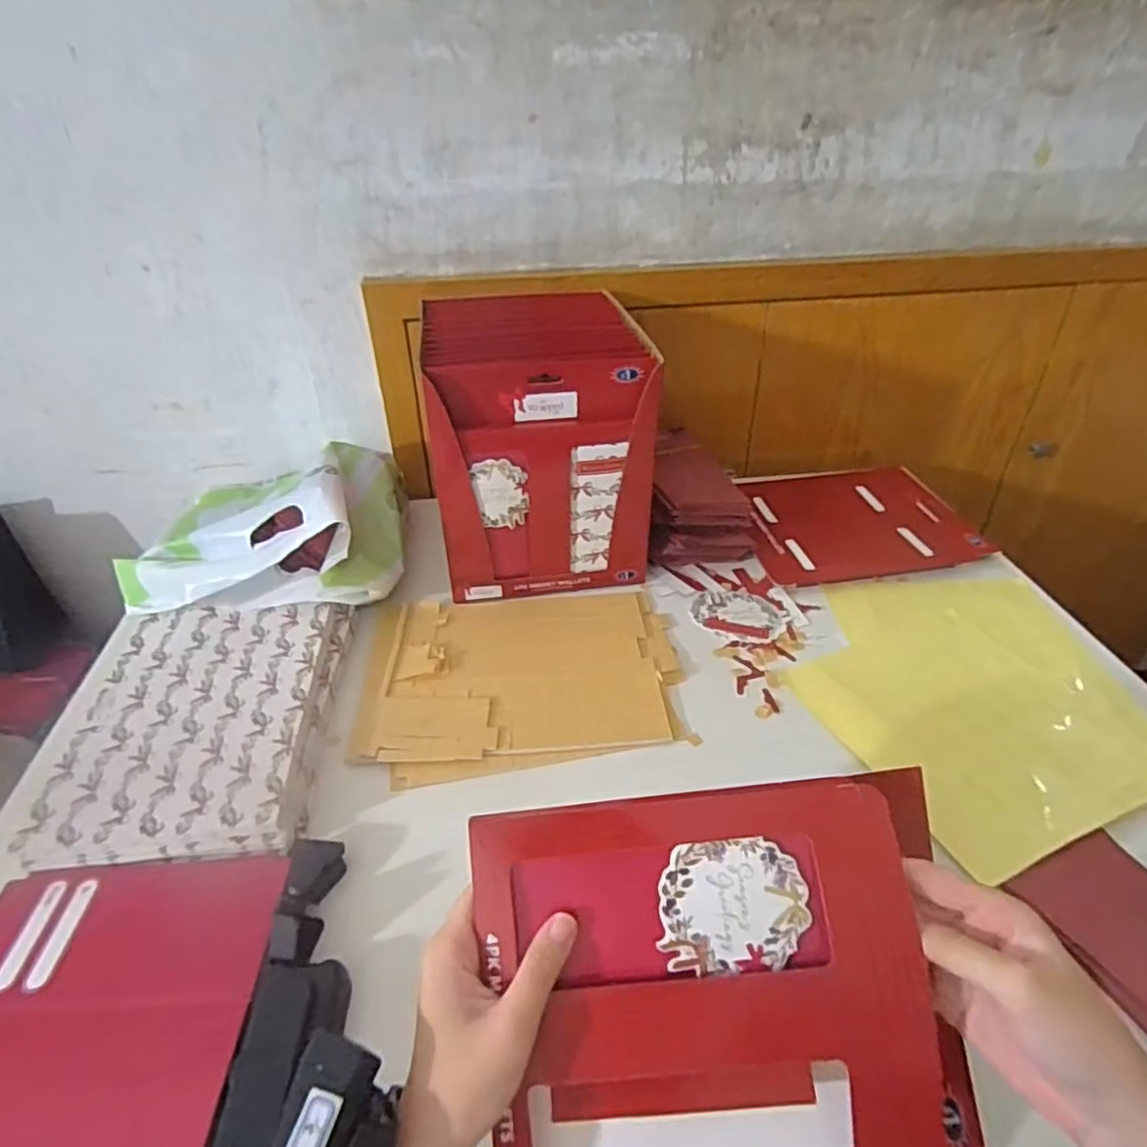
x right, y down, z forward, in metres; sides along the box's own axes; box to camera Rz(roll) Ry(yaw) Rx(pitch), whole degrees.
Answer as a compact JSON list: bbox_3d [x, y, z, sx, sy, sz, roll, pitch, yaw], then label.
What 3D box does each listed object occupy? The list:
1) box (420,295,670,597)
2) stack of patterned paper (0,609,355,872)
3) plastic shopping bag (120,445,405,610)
[{"bbox_3d":[-0.039,-0.137,0.709,0.198,0.244,0.221,-6,36,-6],"label":"box"},{"bbox_3d":[-0.302,0.118,0.550,0.189,0.035,0.244,-5,36,-4],"label":"stack of patterned paper"},{"bbox_3d":[-0.300,-0.049,0.677,0.243,0.115,0.239,-2,36,0],"label":"plastic shopping bag"}]

